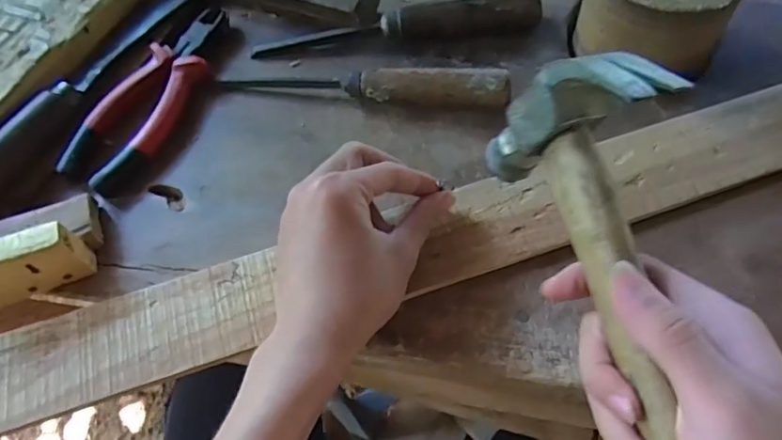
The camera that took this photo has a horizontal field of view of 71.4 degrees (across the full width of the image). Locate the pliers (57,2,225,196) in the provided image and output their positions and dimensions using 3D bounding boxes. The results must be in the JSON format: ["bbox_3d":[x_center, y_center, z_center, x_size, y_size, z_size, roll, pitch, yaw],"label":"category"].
[{"bbox_3d":[-0.185,-0.102,0.433,0.056,0.020,0.184,20,64,14],"label":"pliers"}]

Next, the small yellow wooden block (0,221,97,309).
[{"bbox_3d":[-0.238,0.029,0.341,0.080,0.043,0.020,-22,62,-8],"label":"small yellow wooden block"}]

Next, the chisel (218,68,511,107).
[{"bbox_3d":[-0.024,-0.106,0.411,0.222,0.035,0.021,9,62,9],"label":"chisel"}]

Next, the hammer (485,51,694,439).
[{"bbox_3d":[0.105,0.065,0.222,0.041,0.107,0.275,-14,77,-4],"label":"hammer"}]

